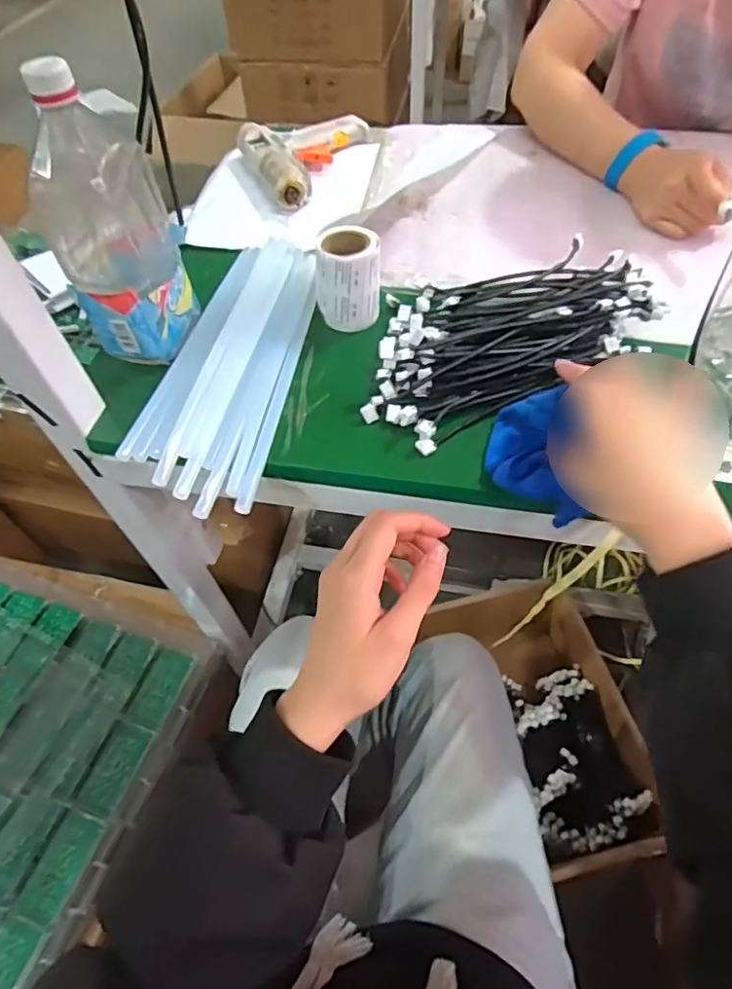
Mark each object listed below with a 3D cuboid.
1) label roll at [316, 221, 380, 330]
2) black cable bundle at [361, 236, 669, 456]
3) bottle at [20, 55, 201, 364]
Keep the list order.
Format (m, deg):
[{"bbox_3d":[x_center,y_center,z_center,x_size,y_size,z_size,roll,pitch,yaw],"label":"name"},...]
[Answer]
[{"bbox_3d":[-0.017,-0.198,0.514,0.060,0.079,0.050,-1,54,2],"label":"label roll"},{"bbox_3d":[0.115,-0.150,0.497,0.278,0.045,0.171,-22,56,-12],"label":"black cable bundle"},{"bbox_3d":[-0.205,-0.212,0.448,0.096,0.199,0.078,-20,56,-11],"label":"bottle"}]

